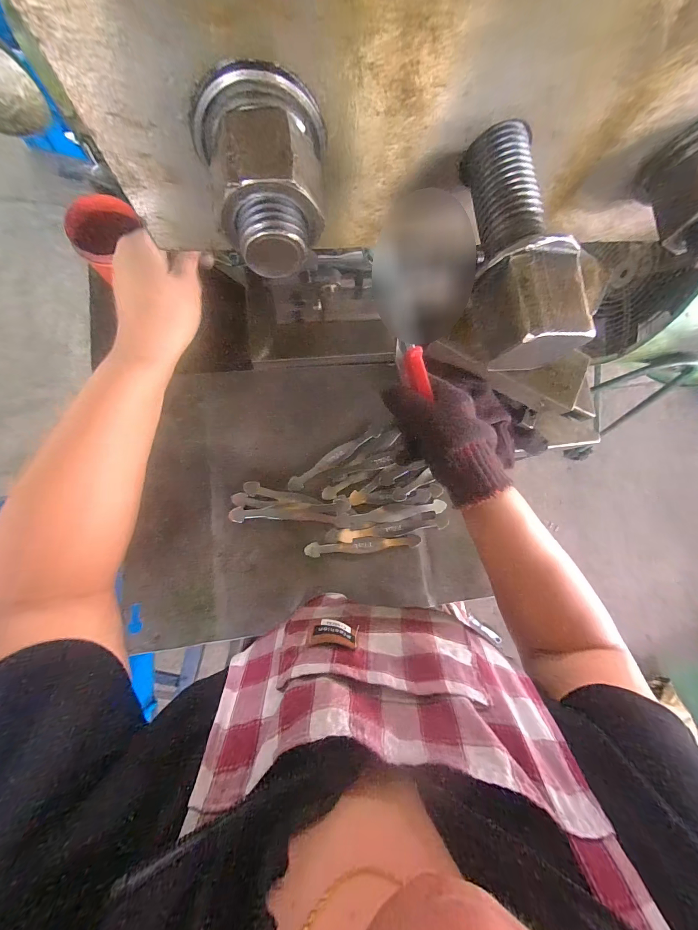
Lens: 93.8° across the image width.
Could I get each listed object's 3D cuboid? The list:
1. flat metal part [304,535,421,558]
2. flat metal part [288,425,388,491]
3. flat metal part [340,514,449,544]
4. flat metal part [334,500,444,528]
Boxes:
[{"bbox_3d":[0.020,0.102,0.412,0.146,0.006,0.018,-4,84,-7],"label":"flat metal part"},{"bbox_3d":[-0.014,-0.014,0.441,0.153,0.012,0.020,-34,89,-9],"label":"flat metal part"},{"bbox_3d":[0.060,0.083,0.426,0.146,0.009,0.019,-7,85,-8],"label":"flat metal part"},{"bbox_3d":[0.057,0.064,0.429,0.149,0.007,0.021,-7,85,-8],"label":"flat metal part"}]

